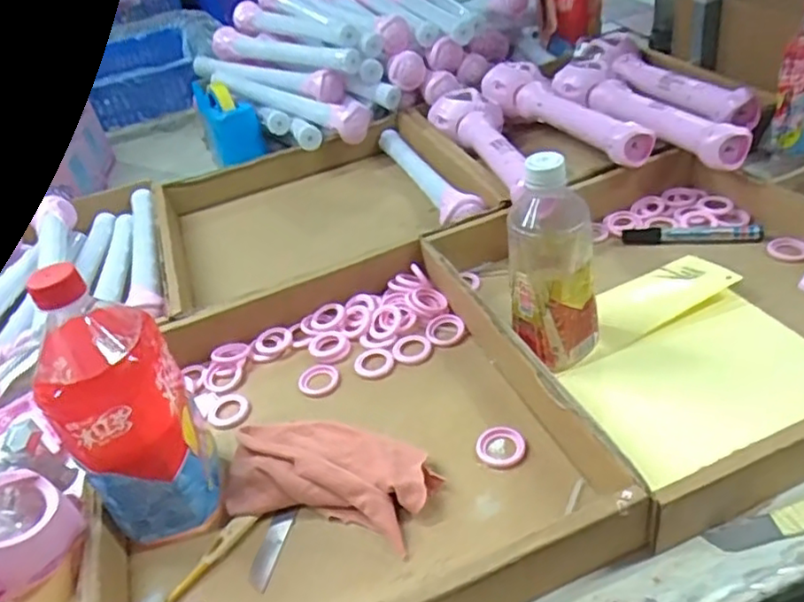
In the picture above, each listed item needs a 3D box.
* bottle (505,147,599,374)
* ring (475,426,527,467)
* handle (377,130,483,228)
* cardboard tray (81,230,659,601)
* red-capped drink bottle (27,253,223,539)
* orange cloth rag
[{"bbox_3d":[0.128,-0.036,0.539,0.070,0.179,0.084,7,42,22],"label":"bottle"},{"bbox_3d":[0.077,0.113,0.508,0.038,0.008,0.035,-4,38,4],"label":"ring"},{"bbox_3d":[0.028,-0.165,0.847,0.048,0.046,0.313,-19,38,-9],"label":"handle"},{"bbox_3d":[-0.055,0.093,0.520,0.368,0.056,0.386,-21,38,-11],"label":"cardboard tray"},{"bbox_3d":[-0.195,0.069,0.458,0.080,0.199,0.092,-17,39,-8],"label":"red-capped drink bottle"},{"bbox_3d":[-0.060,0.132,0.498,0.164,0.025,0.086,6,41,22],"label":"orange cloth rag"}]

